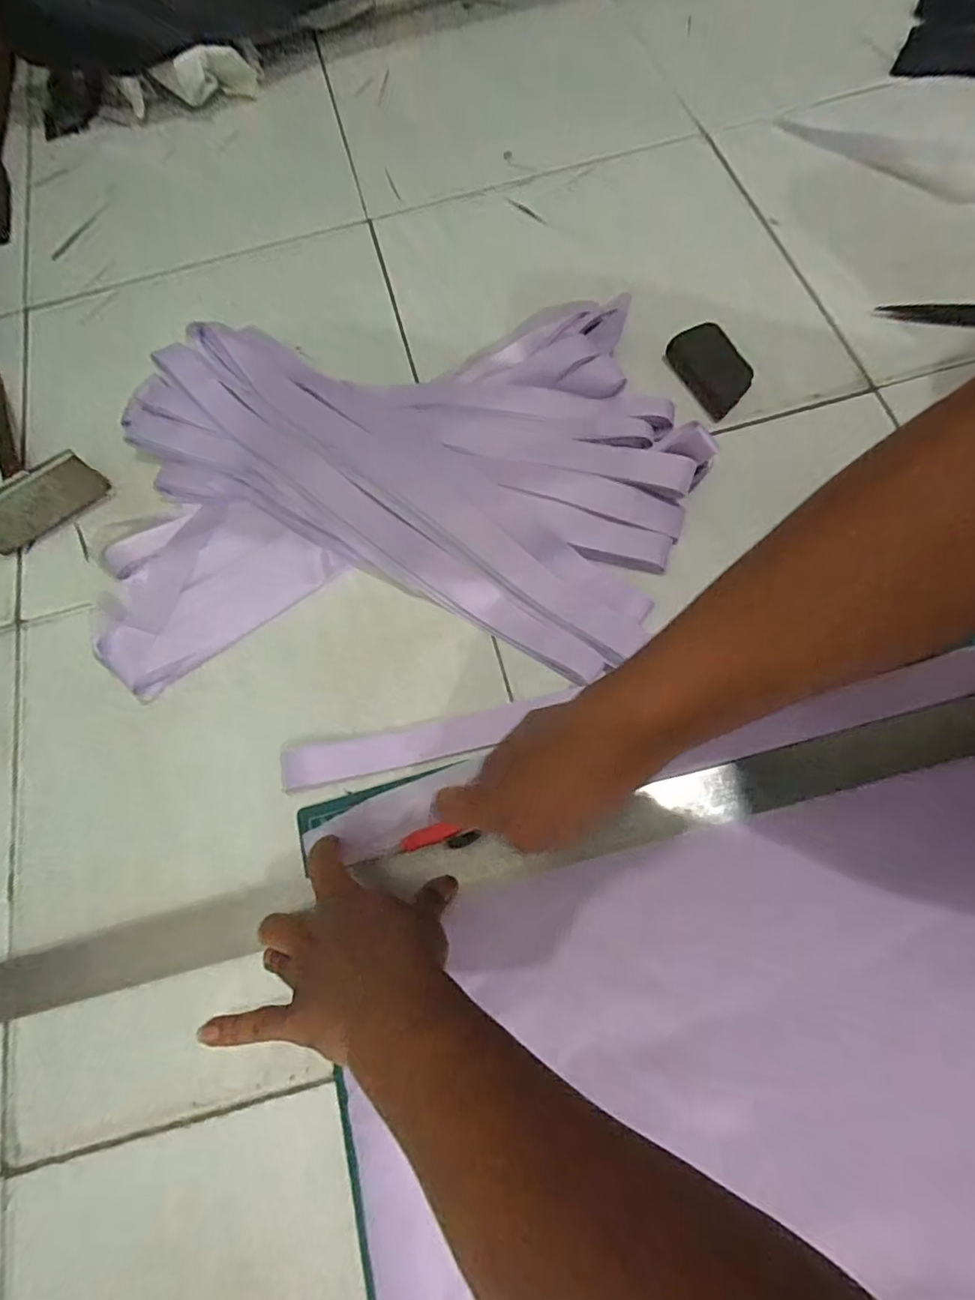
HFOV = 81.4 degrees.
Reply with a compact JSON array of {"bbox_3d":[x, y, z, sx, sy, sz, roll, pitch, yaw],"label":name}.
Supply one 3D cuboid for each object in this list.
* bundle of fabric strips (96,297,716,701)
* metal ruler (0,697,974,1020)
[{"bbox_3d":[-0.072,-0.147,0.492,0.493,0.040,0.350,-2,71,2],"label":"bundle of fabric strips"},{"bbox_3d":[0.066,0.126,0.394,0.953,0.010,0.043,-15,71,-1],"label":"metal ruler"}]

